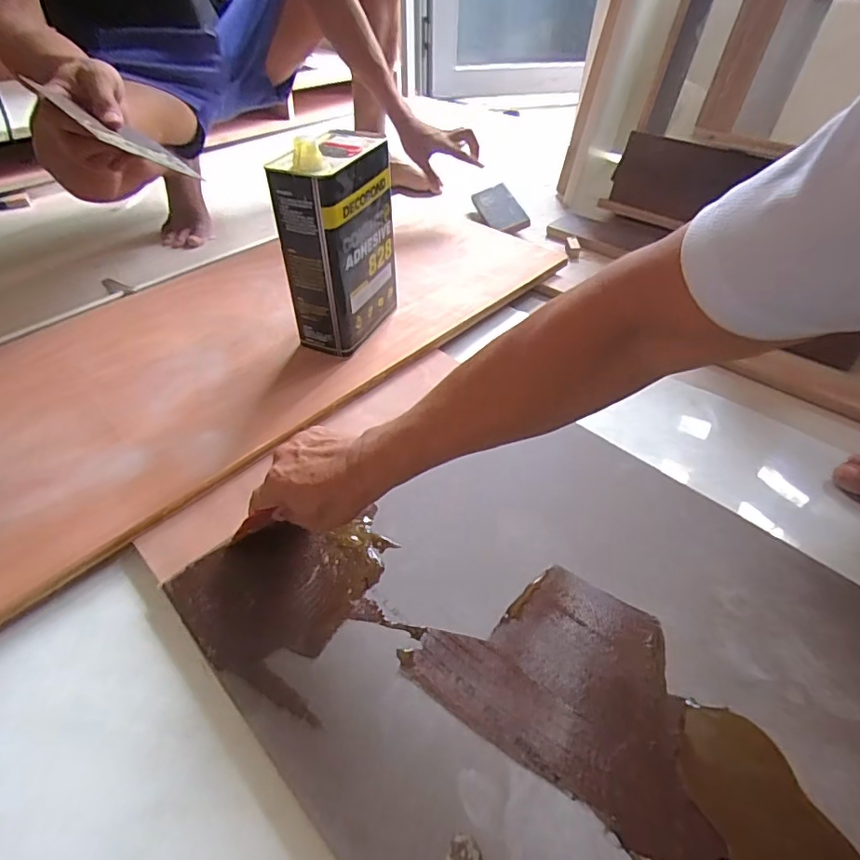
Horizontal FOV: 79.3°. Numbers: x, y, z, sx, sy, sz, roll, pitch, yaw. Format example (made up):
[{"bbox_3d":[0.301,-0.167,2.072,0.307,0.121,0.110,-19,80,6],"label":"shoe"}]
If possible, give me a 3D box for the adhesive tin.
[{"bbox_3d":[-0.125,-0.254,0.733,0.108,0.262,0.156,20,48,18],"label":"adhesive tin"}]

